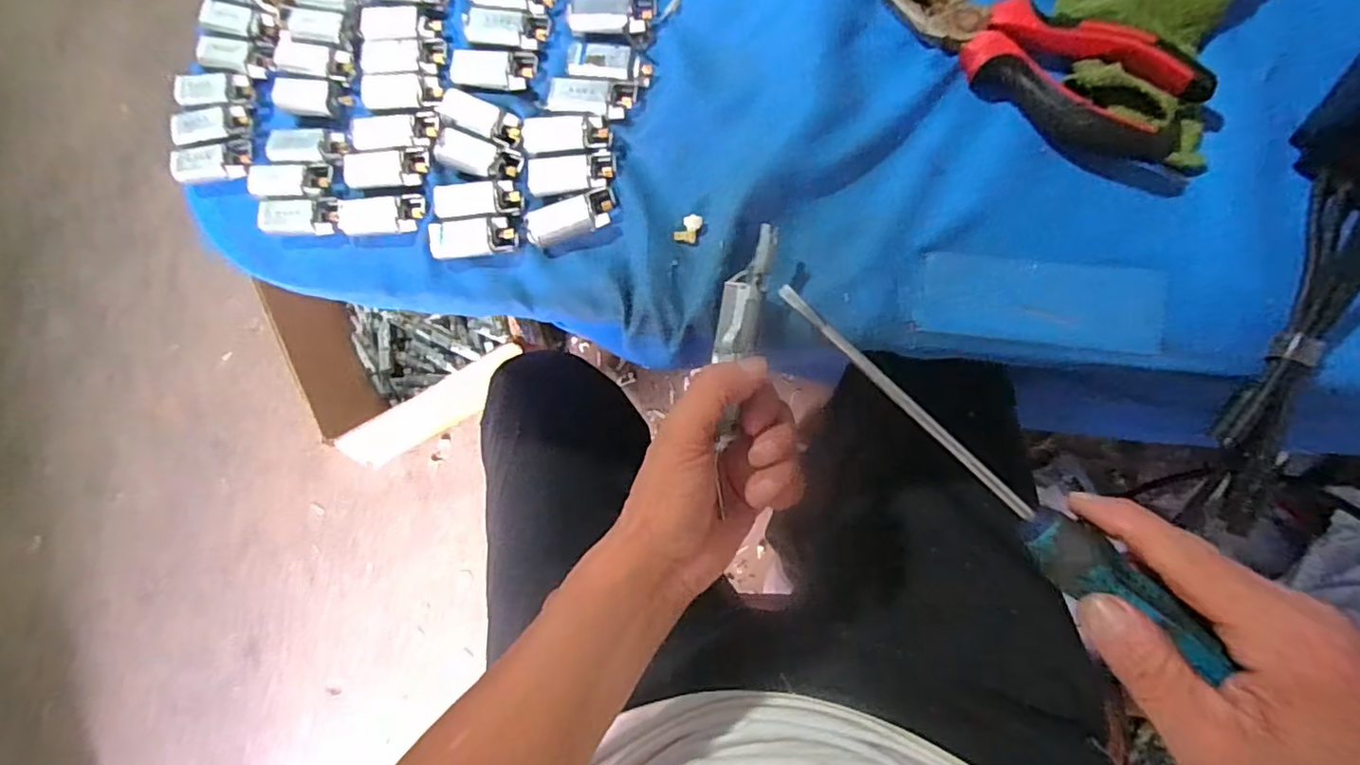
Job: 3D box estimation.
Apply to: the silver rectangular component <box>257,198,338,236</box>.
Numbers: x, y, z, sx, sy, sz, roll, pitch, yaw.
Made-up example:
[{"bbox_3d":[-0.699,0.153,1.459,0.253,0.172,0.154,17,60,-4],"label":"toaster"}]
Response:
[{"bbox_3d":[-0.215,-0.093,0.349,0.042,0.009,0.020,-2,83,6],"label":"silver rectangular component"}]

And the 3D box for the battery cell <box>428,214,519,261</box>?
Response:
[{"bbox_3d":[-0.111,-0.079,0.337,0.047,0.007,0.021,-9,83,5],"label":"battery cell"}]

